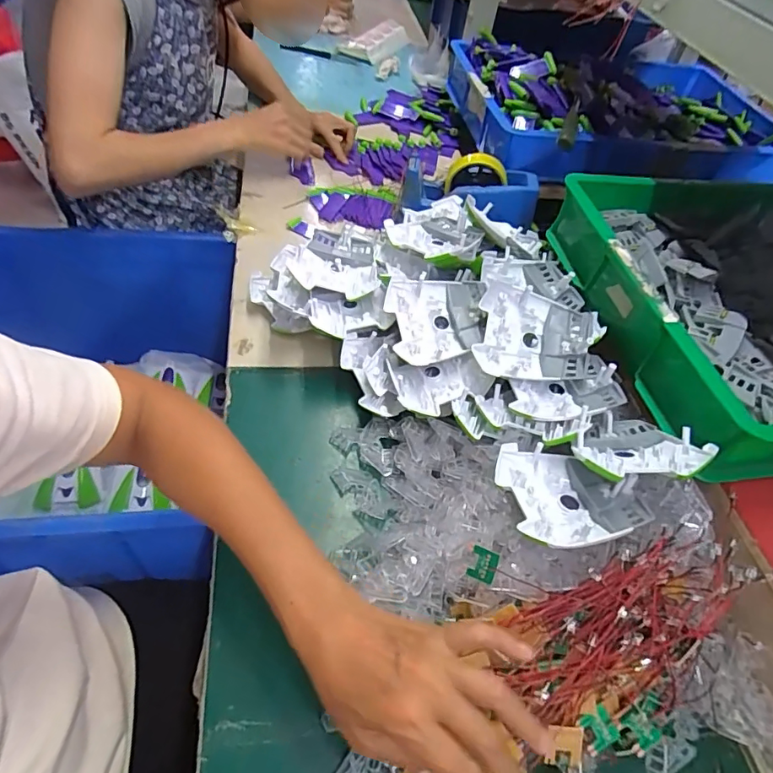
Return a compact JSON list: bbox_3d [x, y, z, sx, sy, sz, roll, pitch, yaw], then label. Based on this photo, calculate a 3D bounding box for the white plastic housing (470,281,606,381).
[{"bbox_3d":[0.150,-0.049,0.485,0.117,0.021,0.095,12,77,0],"label":"white plastic housing"}]

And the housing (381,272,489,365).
[{"bbox_3d":[0.055,-0.069,0.515,0.101,0.021,0.095,-8,72,-3],"label":"housing"}]

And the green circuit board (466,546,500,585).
[{"bbox_3d":[0.073,0.135,0.375,0.020,0.004,0.024,18,90,22],"label":"green circuit board"}]

